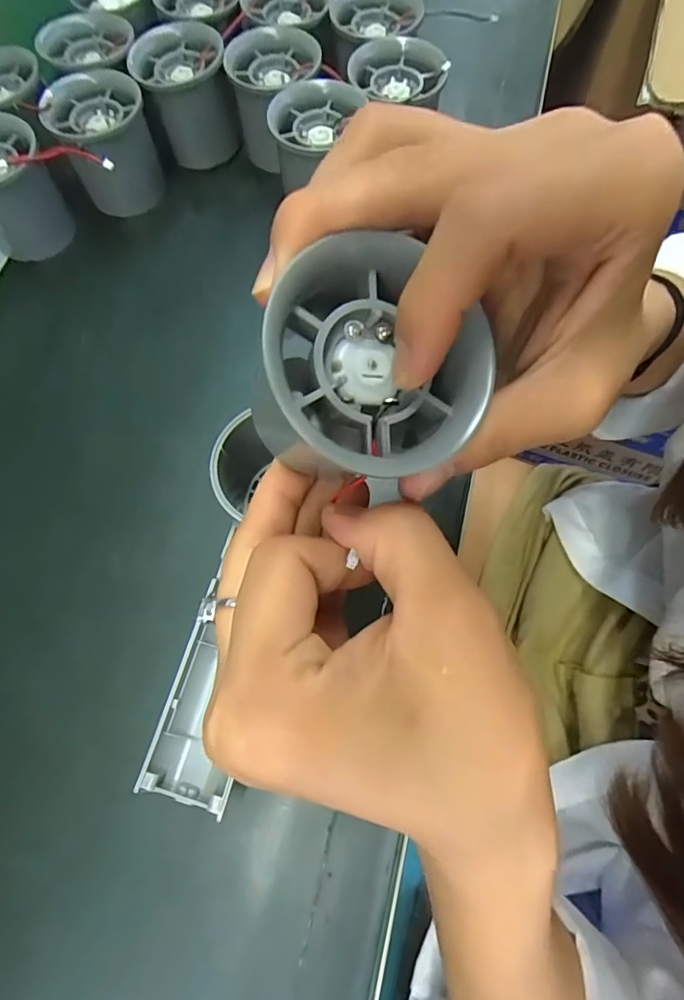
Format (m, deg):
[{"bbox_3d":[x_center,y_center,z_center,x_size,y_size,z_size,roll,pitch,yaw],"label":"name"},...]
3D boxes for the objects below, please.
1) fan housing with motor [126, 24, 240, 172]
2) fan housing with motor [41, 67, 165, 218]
[{"bbox_3d":[-0.095,-0.251,0.310,0.052,0.056,0.044,-16,71,-4],"label":"fan housing with motor"},{"bbox_3d":[-0.137,-0.208,0.295,0.051,0.058,0.049,-1,71,2],"label":"fan housing with motor"}]

